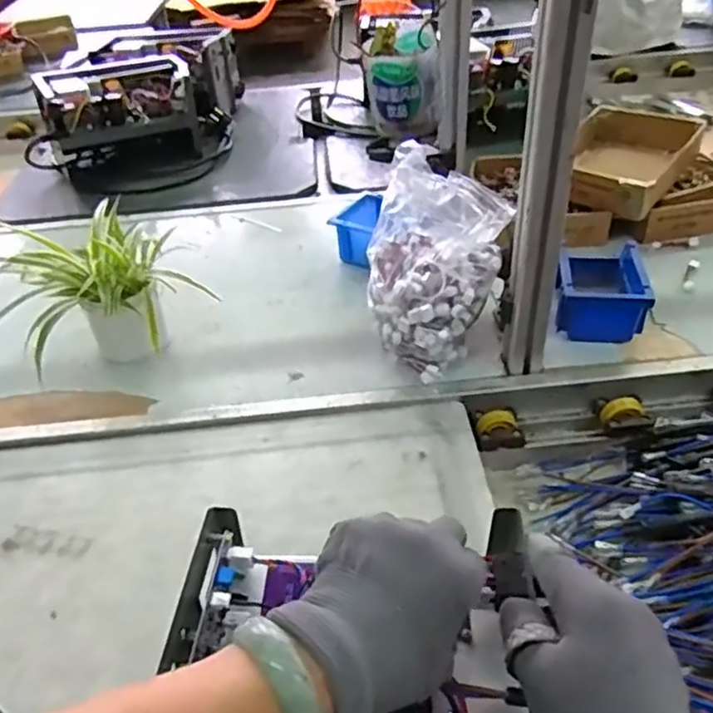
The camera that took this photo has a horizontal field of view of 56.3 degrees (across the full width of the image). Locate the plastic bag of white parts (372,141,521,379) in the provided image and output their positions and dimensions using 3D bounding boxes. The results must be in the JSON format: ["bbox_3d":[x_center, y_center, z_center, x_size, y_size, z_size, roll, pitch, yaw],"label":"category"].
[{"bbox_3d":[0.092,-0.101,0.792,0.159,0.207,0.173,0,40,6],"label":"plastic bag of white parts"}]

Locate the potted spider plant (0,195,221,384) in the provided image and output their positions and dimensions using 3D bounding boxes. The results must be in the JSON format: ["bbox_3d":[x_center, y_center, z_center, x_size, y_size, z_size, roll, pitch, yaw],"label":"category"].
[{"bbox_3d":[-0.339,-0.074,0.851,0.201,0.144,0.216,12,43,20],"label":"potted spider plant"}]

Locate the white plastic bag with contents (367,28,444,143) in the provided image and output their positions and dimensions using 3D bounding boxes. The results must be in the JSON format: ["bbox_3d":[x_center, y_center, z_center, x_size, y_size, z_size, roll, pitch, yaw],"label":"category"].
[{"bbox_3d":[0.041,-0.224,0.548,0.058,0.072,0.060,0,44,5],"label":"white plastic bag with contents"}]

